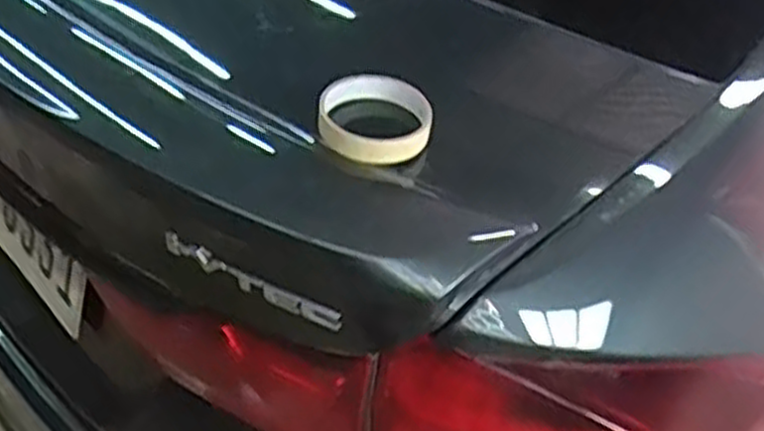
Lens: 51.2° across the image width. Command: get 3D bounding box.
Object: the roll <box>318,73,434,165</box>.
[{"bbox_3d":[-0.005,-0.073,0.587,0.082,0.029,0.082,4,39,-3],"label":"roll"}]

